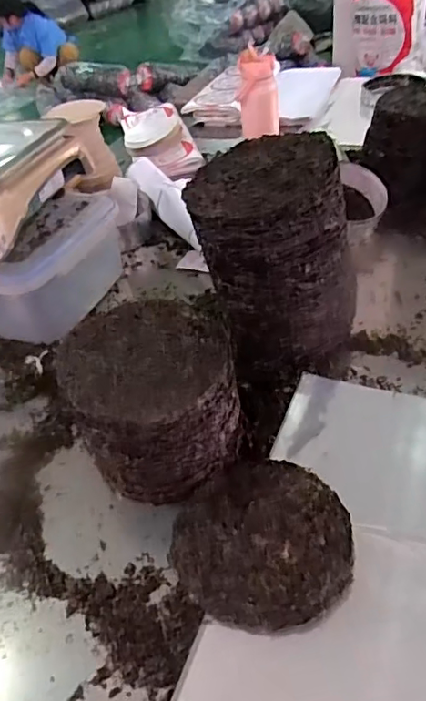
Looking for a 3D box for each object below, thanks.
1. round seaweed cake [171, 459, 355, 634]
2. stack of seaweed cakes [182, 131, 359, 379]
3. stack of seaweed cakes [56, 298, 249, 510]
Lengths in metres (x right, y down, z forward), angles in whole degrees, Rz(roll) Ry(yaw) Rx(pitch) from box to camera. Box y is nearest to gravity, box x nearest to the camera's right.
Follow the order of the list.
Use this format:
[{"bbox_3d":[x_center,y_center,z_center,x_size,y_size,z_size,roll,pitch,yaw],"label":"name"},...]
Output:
[{"bbox_3d":[0.055,0.209,0.612,0.191,0.020,0.188,-4,42,3],"label":"round seaweed cake"},{"bbox_3d":[0.090,-0.136,0.802,0.219,0.283,0.204,-11,42,-5],"label":"stack of seaweed cakes"},{"bbox_3d":[-0.070,0.062,0.699,0.198,0.156,0.202,-20,43,-15],"label":"stack of seaweed cakes"}]

